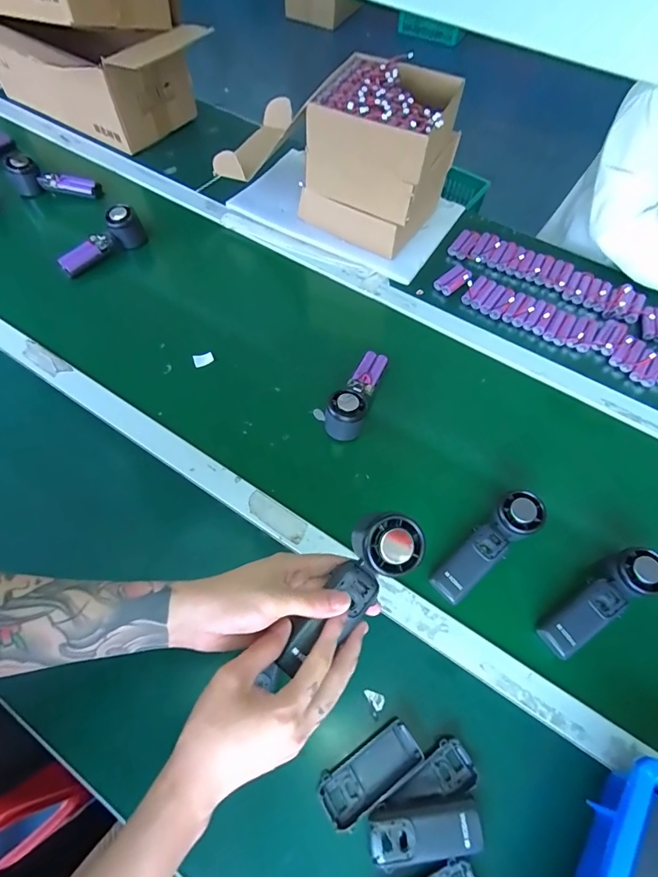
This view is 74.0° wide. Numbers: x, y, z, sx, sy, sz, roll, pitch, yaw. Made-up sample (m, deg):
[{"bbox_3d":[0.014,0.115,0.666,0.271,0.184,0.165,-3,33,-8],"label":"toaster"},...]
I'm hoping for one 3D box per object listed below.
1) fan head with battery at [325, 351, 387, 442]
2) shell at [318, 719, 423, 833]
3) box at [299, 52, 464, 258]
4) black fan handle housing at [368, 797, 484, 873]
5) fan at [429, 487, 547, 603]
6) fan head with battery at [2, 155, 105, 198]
[{"bbox_3d":[0.043,-0.075,0.645,0.050,0.061,0.159,19,63,8],"label":"fan head with battery"},{"bbox_3d":[0.042,0.334,0.435,0.105,0.011,0.045,-30,66,-16],"label":"shell"},{"bbox_3d":[0.085,-0.493,0.773,0.217,0.224,0.199,24,64,11],"label":"box"},{"bbox_3d":[0.090,0.367,0.408,0.103,0.020,0.041,-7,62,-5],"label":"black fan handle housing"},{"bbox_3d":[0.195,0.132,0.536,0.162,0.034,0.048,-42,70,-7],"label":"fan"},{"bbox_3d":[-0.553,-0.522,0.874,0.158,0.058,0.058,3,61,0],"label":"fan head with battery"}]

